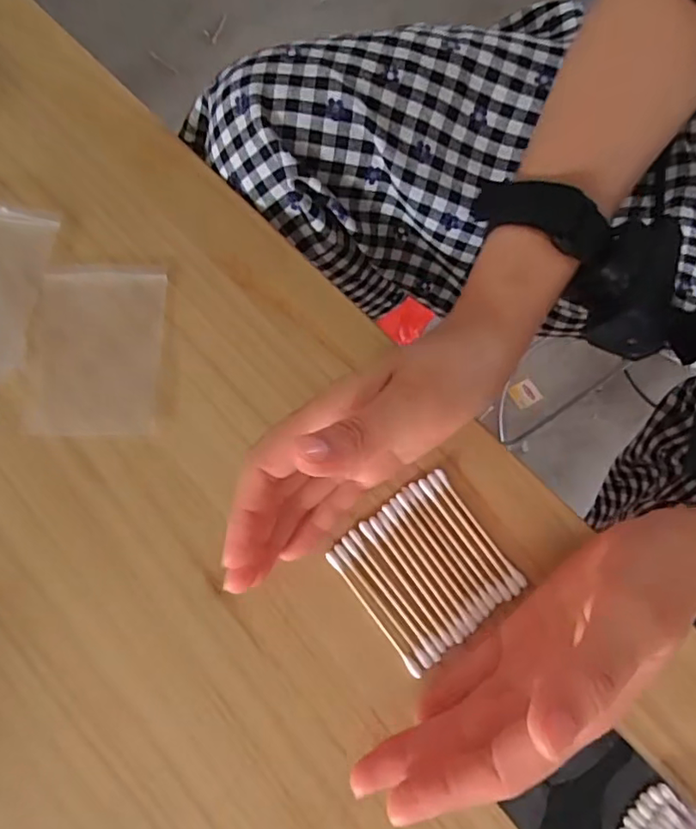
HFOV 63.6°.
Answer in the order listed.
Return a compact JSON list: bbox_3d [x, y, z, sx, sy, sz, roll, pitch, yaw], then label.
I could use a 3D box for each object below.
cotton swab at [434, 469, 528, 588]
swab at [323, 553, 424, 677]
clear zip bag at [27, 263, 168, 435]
[{"bbox_3d":[0.064,0.055,0.275,0.005,0.004,0.067,-33,77,-12],"label":"cotton swab"},{"bbox_3d":[0.011,0.092,0.261,0.005,0.004,0.068,-36,77,-12],"label":"swab"},{"bbox_3d":[-0.133,-0.037,0.298,0.065,0.004,0.098,-1,73,-3],"label":"clear zip bag"}]

